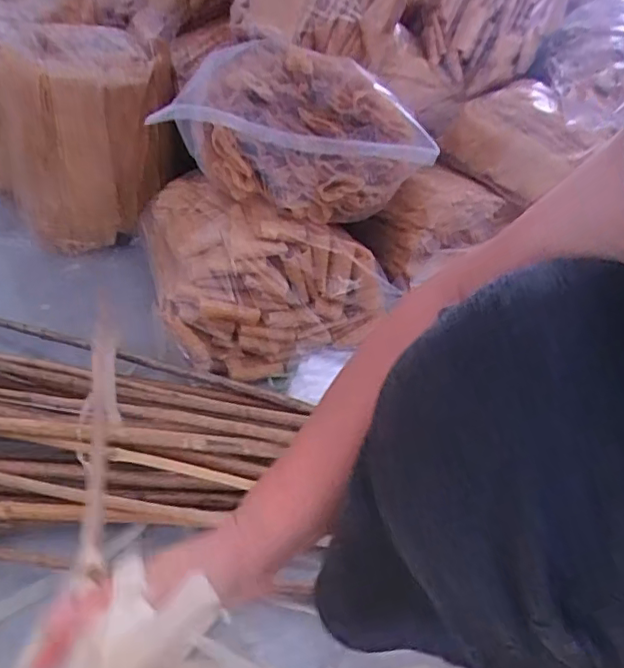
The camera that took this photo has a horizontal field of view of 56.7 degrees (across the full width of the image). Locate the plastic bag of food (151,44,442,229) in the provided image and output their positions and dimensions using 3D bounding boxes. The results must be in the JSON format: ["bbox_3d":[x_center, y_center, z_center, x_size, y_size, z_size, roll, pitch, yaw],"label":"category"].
[{"bbox_3d":[-0.017,-0.277,0.827,0.345,0.192,0.204,6,39,4],"label":"plastic bag of food"}]

